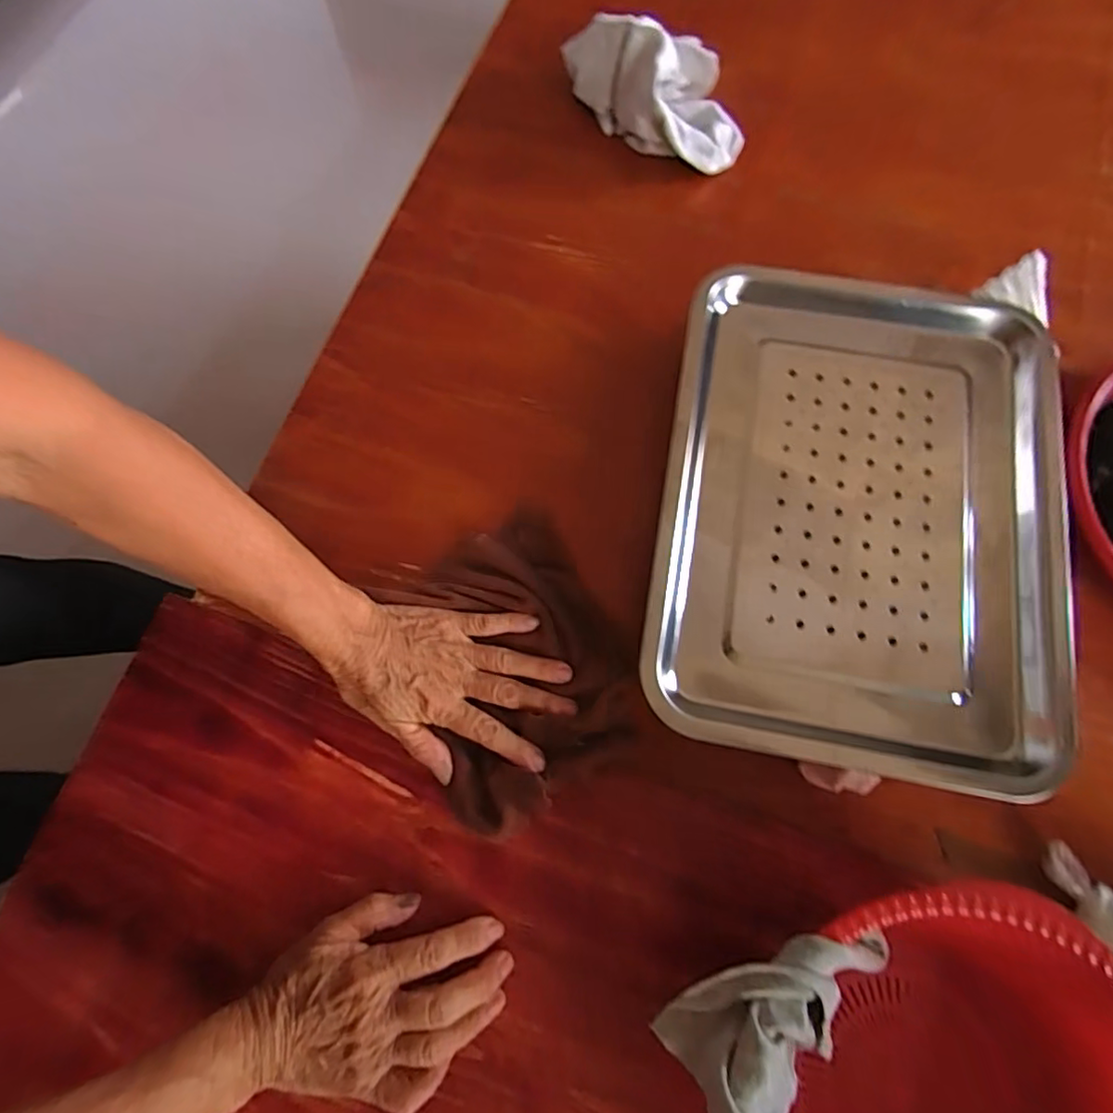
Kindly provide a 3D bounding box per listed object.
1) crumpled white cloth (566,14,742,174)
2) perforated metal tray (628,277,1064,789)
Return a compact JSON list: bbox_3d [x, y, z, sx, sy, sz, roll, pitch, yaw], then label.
[{"bbox_3d":[0.094,-0.422,0.527,0.099,0.074,0.167,-39,76,-10],"label":"crumpled white cloth"},{"bbox_3d":[0.213,-0.034,0.425,0.269,0.052,0.352,10,74,4],"label":"perforated metal tray"}]

